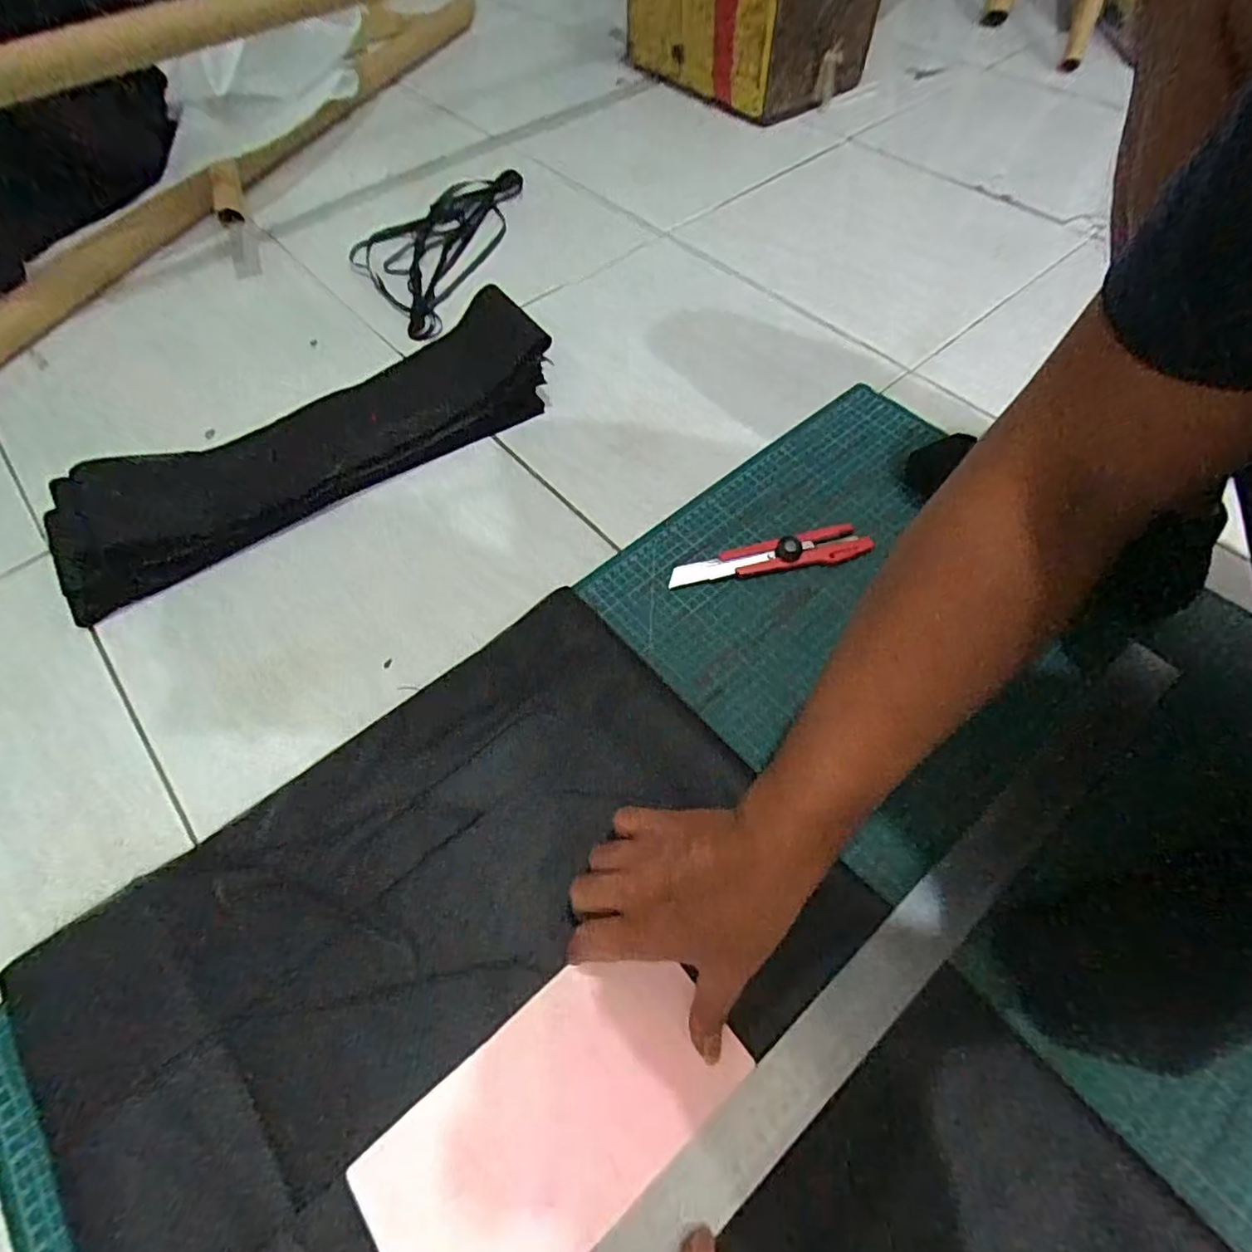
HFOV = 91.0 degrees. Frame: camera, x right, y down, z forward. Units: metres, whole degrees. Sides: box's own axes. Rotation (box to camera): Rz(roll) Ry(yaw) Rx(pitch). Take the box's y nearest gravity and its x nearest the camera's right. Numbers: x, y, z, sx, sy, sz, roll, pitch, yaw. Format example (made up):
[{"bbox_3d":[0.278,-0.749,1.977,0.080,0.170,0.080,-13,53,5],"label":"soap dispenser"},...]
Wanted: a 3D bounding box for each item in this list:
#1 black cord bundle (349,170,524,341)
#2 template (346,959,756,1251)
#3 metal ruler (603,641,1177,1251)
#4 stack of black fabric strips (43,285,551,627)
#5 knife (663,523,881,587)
[{"bbox_3d":[-0.254,-0.517,0.813,0.166,0.020,0.356,14,61,9],"label":"black cord bundle"},{"bbox_3d":[-0.041,0.282,0.352,0.204,0.005,0.111,-37,68,-17],"label":"template"},{"bbox_3d":[0.032,0.313,0.332,0.983,0.006,0.036,-37,65,-18],"label":"metal ruler"},{"bbox_3d":[-0.305,-0.186,0.603,0.489,0.059,0.121,-31,64,-16],"label":"stack of black fabric strips"},{"bbox_3d":[0.128,-0.062,0.544,0.177,0.018,0.031,-12,60,-5],"label":"knife"}]

